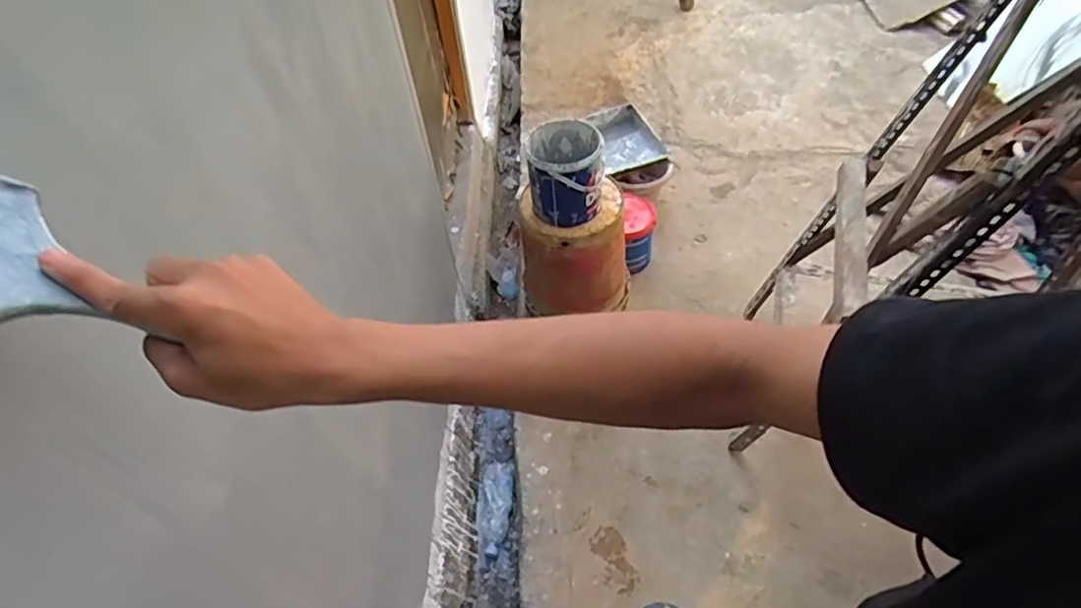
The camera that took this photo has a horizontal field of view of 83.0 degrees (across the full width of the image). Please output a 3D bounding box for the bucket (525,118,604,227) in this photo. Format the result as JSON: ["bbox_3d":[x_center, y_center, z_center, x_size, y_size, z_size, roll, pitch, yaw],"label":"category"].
[{"bbox_3d":[0.061,-0.325,1.482,0.177,0.176,0.205,-1,51,4],"label":"bucket"}]

